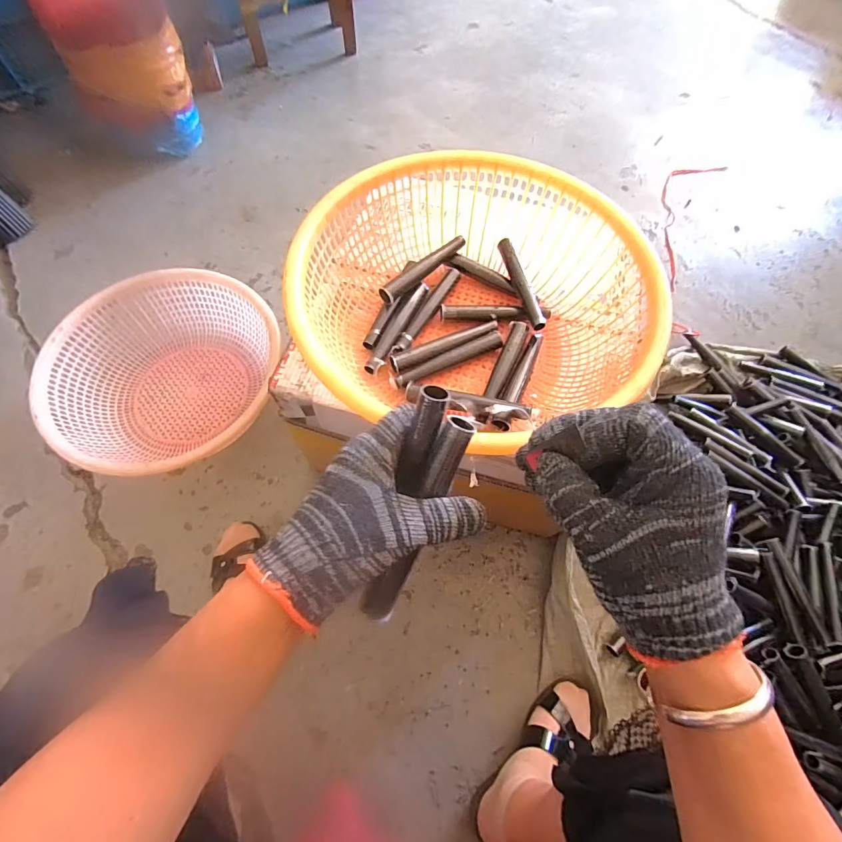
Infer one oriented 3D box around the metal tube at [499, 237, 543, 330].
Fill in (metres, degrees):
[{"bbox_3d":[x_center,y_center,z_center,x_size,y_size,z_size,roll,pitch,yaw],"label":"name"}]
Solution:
[{"bbox_3d":[0.134,-0.189,0.565,0.018,0.021,0.149,-12,68,-7],"label":"metal tube"}]

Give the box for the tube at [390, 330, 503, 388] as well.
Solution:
[{"bbox_3d":[0.037,-0.077,0.538,0.156,0.016,0.022,-25,70,-12],"label":"tube"}]

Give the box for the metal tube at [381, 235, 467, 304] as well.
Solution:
[{"bbox_3d":[0.005,-0.207,0.567,0.147,0.019,0.019,-41,74,-17],"label":"metal tube"}]

